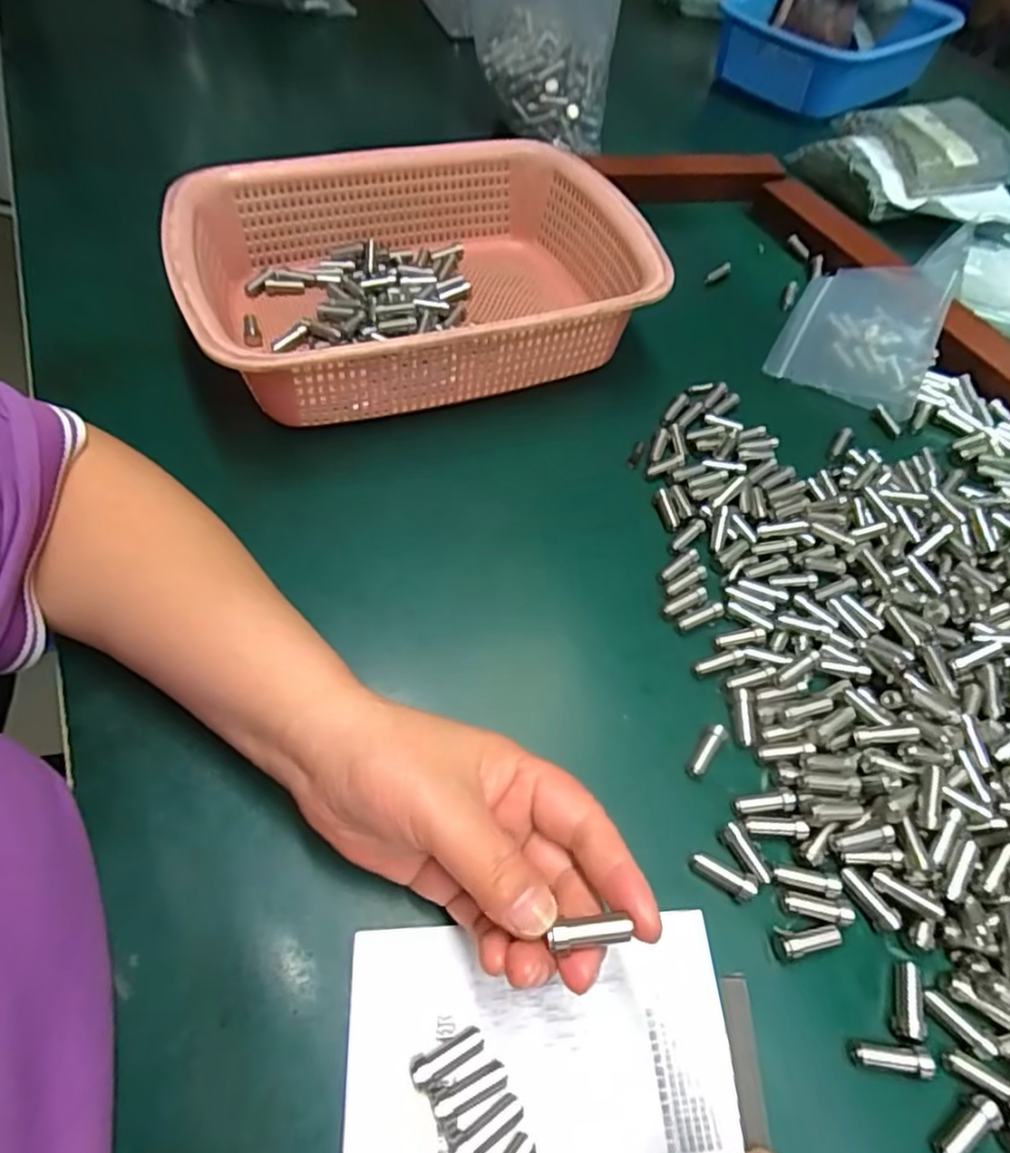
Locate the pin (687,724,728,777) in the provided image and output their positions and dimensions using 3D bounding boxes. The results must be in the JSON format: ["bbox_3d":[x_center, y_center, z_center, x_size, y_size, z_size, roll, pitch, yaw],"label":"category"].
[{"bbox_3d":[0.096,0.083,0.315,0.009,0.009,0.027,35,60,18],"label":"pin"}]

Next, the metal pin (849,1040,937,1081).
[{"bbox_3d":[0.146,0.181,0.250,0.027,0.010,0.009,11,55,2],"label":"metal pin"}]

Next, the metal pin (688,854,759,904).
[{"bbox_3d":[0.093,0.127,0.282,0.028,0.009,0.010,28,58,13],"label":"metal pin"}]

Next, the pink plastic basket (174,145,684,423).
[{"bbox_3d":[-0.059,-0.218,0.478,0.311,0.084,0.253,-15,58,-15],"label":"pink plastic basket"}]

